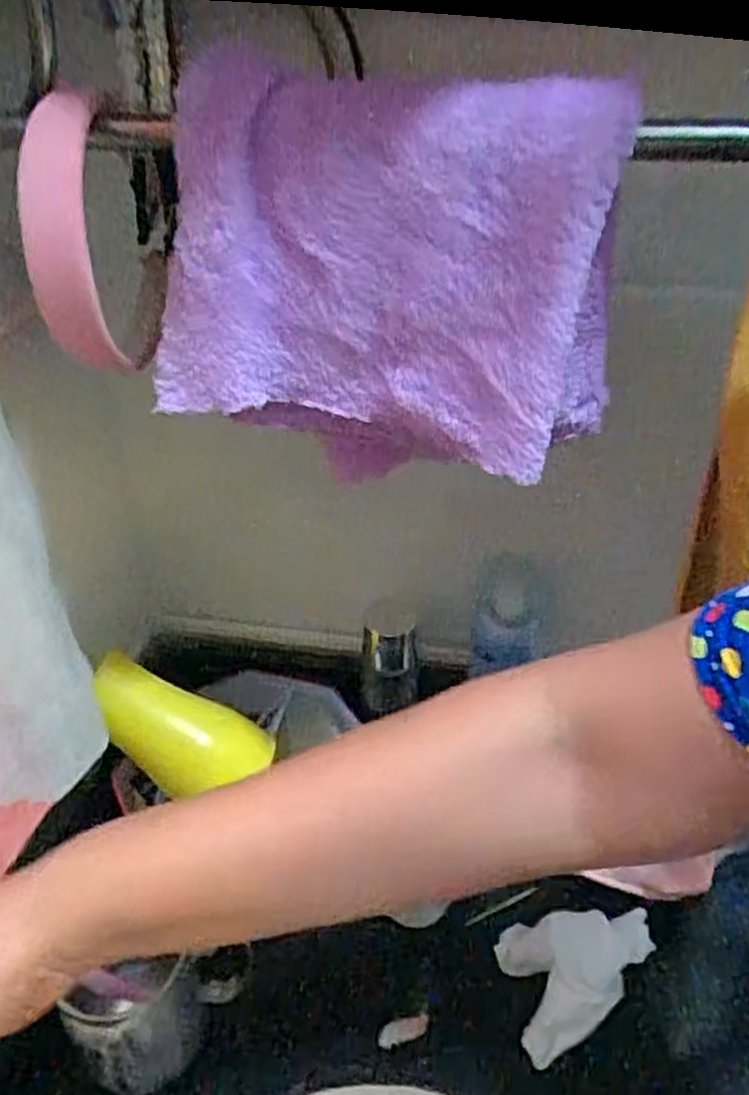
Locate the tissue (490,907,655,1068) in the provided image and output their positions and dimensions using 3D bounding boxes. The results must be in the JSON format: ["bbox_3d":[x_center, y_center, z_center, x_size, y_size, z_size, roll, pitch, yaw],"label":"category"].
[{"bbox_3d":[0.138,0.285,0.523,0.105,0.032,0.074,-5,72,-20],"label":"tissue"}]

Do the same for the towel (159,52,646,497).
[{"bbox_3d":[0.008,-0.112,0.340,0.188,0.159,0.073,7,35,8],"label":"towel"}]

